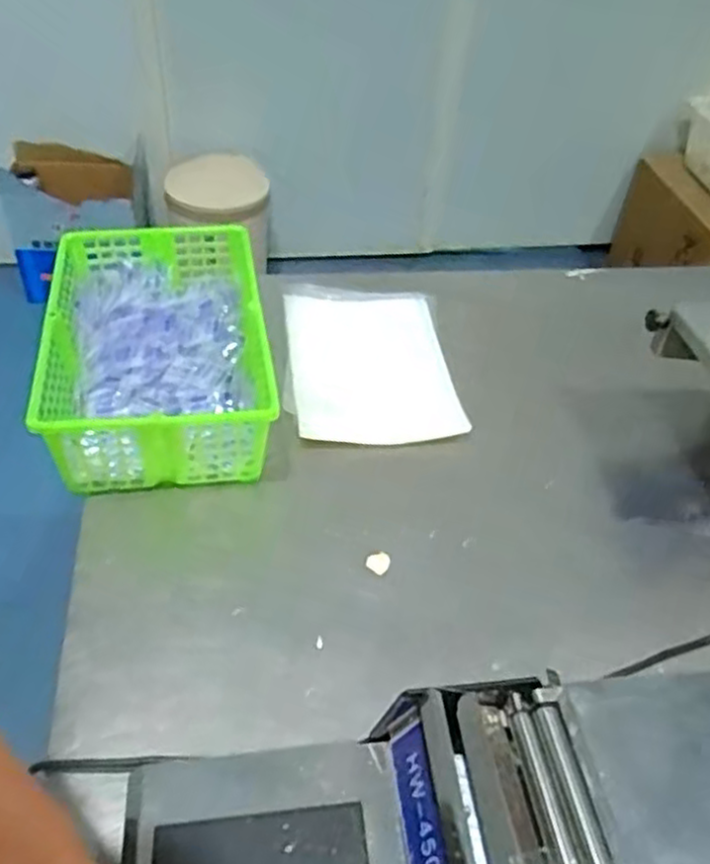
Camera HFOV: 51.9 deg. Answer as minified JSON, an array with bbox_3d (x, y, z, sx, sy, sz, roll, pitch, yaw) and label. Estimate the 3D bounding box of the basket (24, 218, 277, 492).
[{"bbox_3d":[-0.204,-0.087,0.775,0.209,0.112,0.340,-6,45,-9],"label":"basket"}]

